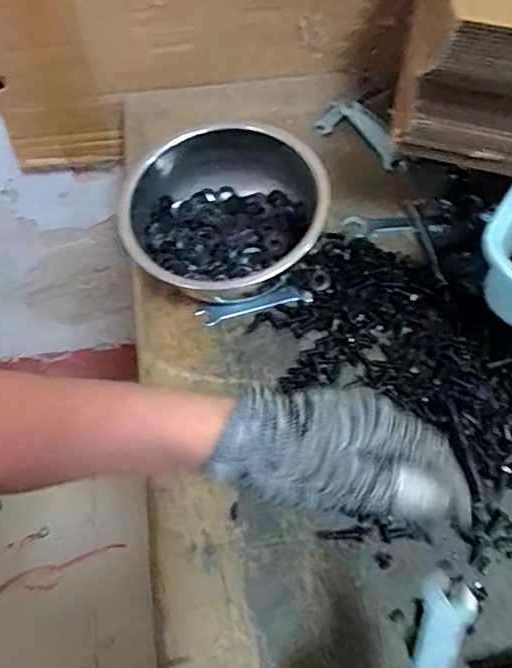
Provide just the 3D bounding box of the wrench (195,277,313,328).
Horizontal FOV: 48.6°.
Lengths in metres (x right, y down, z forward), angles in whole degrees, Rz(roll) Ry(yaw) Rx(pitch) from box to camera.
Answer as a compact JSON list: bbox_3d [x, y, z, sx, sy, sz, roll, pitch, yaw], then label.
[{"bbox_3d":[-0.002,-0.029,0.504,0.100,0.006,0.033,-13,58,-9],"label":"wrench"}]

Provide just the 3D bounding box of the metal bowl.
[{"bbox_3d":[-0.026,-0.092,0.495,0.157,0.081,0.158,0,57,0],"label":"metal bowl"}]

